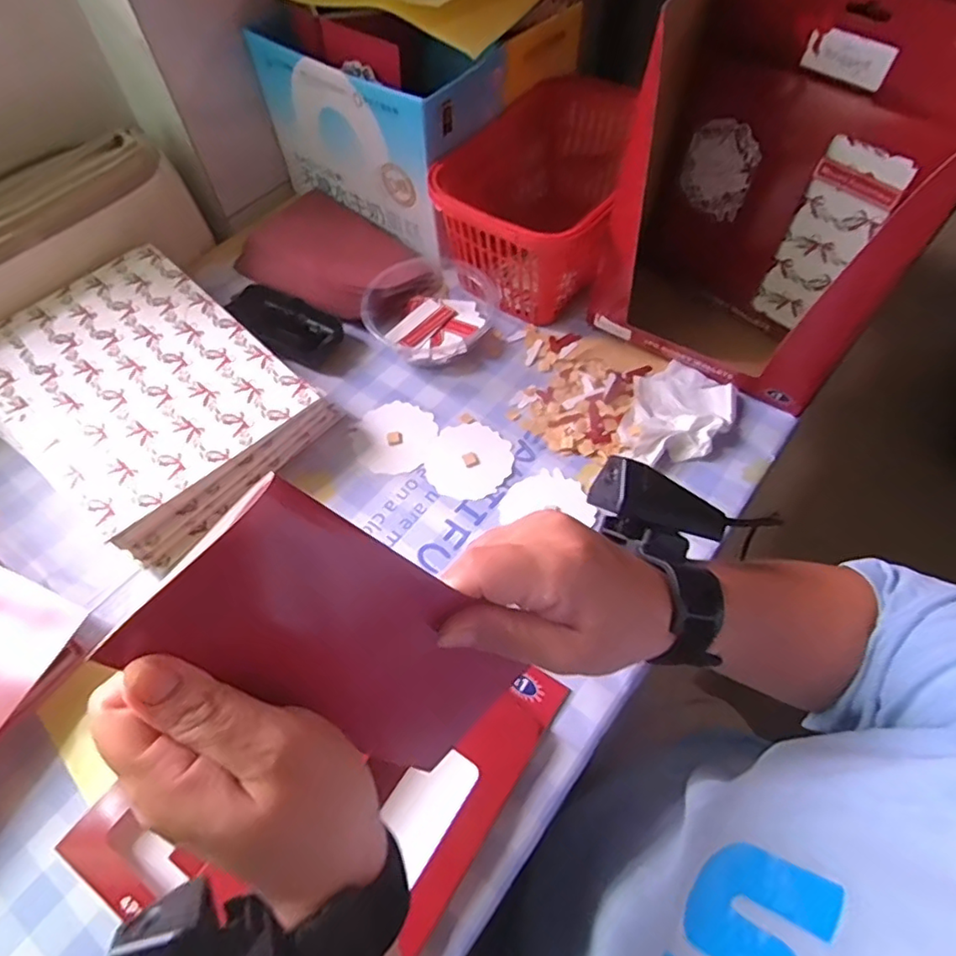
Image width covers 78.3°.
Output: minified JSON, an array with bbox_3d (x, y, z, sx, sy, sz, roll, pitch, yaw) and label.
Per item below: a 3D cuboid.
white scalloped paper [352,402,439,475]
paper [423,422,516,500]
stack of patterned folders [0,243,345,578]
[{"bbox_3d":[-0.070,-0.034,0.486,0.063,0.005,0.067,17,59,12],"label":"white scalloped paper"},{"bbox_3d":[-0.007,-0.016,0.470,0.067,0.005,0.067,13,59,9],"label":"paper"},{"bbox_3d":[-0.271,-0.069,0.480,0.264,0.056,0.187,33,64,20],"label":"stack of patterned folders"}]

